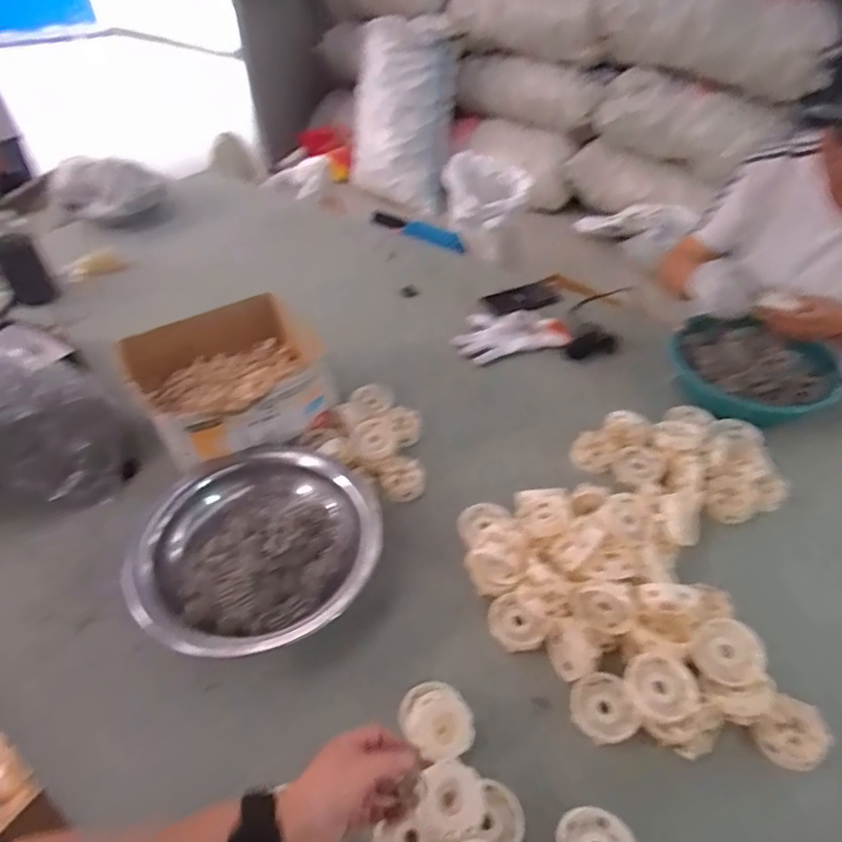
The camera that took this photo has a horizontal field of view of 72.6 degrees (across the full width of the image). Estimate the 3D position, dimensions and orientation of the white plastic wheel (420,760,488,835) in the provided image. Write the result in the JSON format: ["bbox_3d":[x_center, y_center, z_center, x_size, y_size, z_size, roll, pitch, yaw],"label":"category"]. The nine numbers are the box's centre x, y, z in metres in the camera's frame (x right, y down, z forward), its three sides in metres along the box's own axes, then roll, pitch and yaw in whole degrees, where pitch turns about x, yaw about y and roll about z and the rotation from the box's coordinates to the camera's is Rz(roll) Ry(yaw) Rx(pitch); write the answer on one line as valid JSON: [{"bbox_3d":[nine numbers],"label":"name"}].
[{"bbox_3d":[0.031,0.369,0.562,0.063,0.014,0.061,-1,44,1],"label":"white plastic wheel"}]

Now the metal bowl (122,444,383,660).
[{"bbox_3d":[-0.207,0.151,0.744,0.294,0.068,0.295,-1,44,1],"label":"metal bowl"}]

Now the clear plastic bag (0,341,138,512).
[{"bbox_3d":[-0.560,0.004,0.837,0.193,0.212,0.172,-2,44,-1],"label":"clear plastic bag"}]

